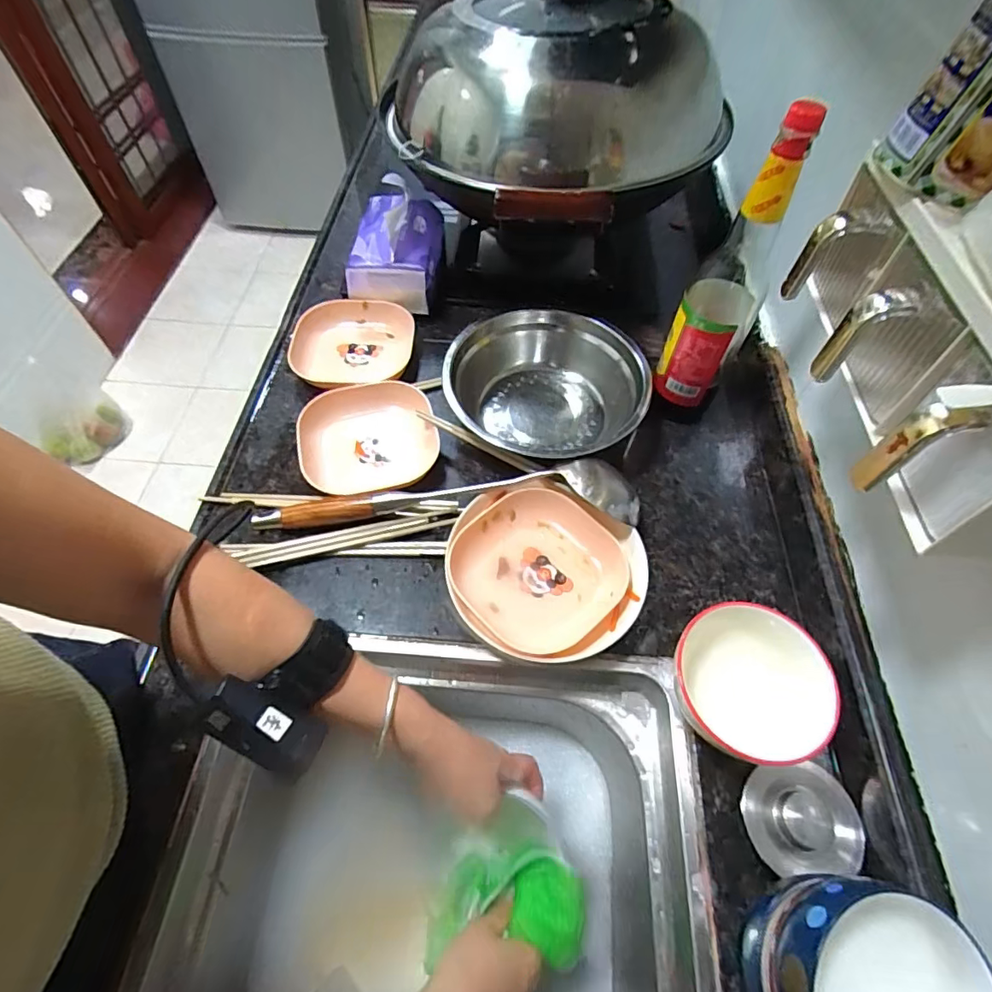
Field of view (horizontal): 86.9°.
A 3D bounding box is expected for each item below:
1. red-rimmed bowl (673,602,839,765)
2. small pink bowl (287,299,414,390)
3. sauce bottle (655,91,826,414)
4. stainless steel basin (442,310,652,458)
[{"bbox_3d":[0.196,0.148,0.412,0.100,0.072,0.108,1,59,-1],"label":"red-rimmed bowl"},{"bbox_3d":[-0.173,-0.175,0.619,0.138,0.028,0.136,1,59,-1],"label":"small pink bowl"},{"bbox_3d":[0.210,-0.193,0.468,0.064,0.253,0.065,28,61,15],"label":"sauce bottle"},{"bbox_3d":[0.050,-0.115,0.563,0.184,0.071,0.206,-31,65,-18],"label":"stainless steel basin"}]

